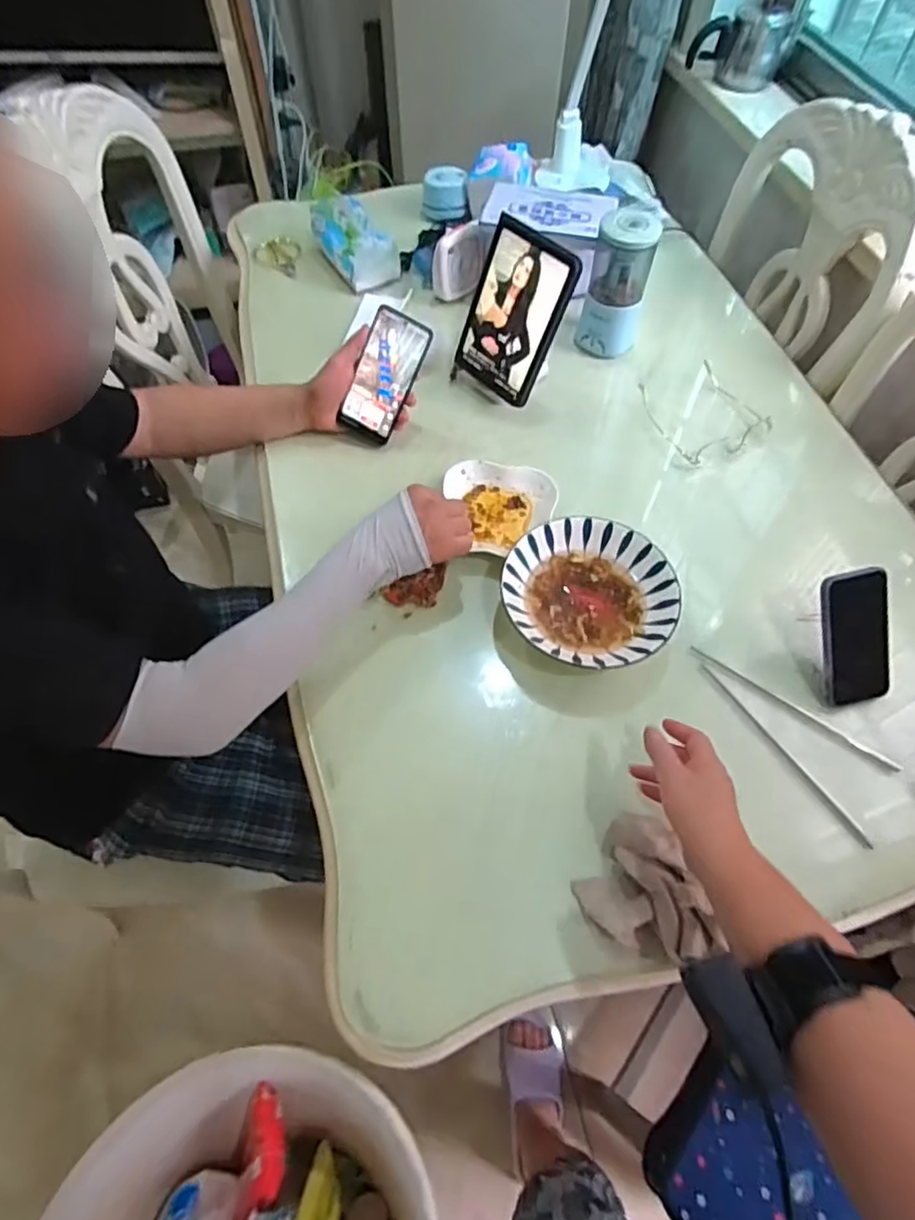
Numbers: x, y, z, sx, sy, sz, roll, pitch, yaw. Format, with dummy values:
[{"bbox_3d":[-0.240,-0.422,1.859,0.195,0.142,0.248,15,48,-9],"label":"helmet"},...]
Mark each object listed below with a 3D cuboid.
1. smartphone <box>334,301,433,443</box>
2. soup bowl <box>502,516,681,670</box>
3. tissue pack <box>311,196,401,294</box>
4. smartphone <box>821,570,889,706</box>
[{"bbox_3d":[-0.095,-0.303,0.822,0.073,0.164,0.015,26,25,-2],"label":"smartphone"},{"bbox_3d":[0.146,-0.011,0.707,0.182,0.062,0.182,1,57,-1],"label":"soup bowl"},{"bbox_3d":[-0.168,-0.607,1.026,0.086,0.089,0.145,-29,62,-19],"label":"tissue pack"},{"bbox_3d":[0.420,0.030,0.653,0.081,0.145,0.011,-17,17,-11],"label":"smartphone"}]

